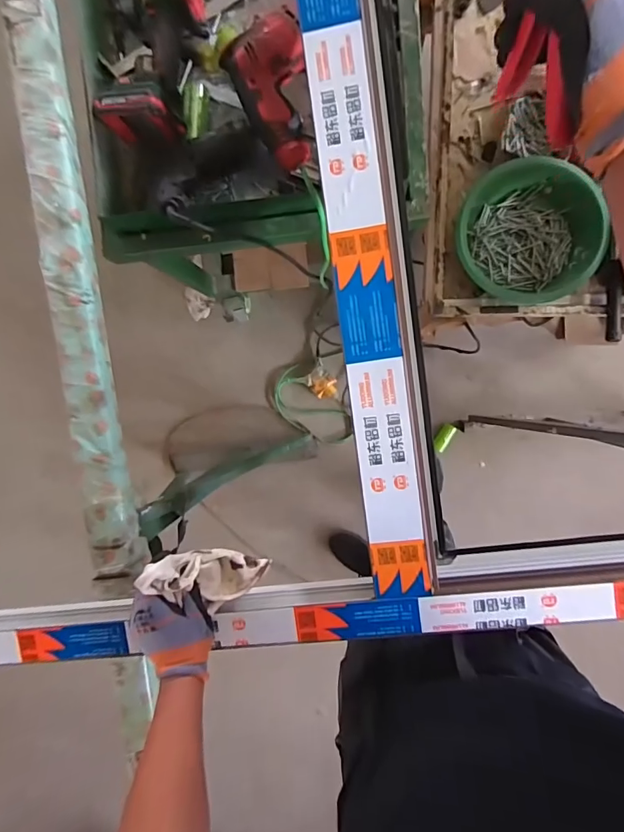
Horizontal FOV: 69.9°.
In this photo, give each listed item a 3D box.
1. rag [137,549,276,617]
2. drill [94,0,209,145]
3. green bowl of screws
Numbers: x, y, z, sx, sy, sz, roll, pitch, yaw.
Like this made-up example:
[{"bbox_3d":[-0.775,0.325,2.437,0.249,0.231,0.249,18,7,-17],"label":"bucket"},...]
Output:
[{"bbox_3d":[-0.140,0.201,0.559,0.044,0.164,0.070,32,101,47],"label":"rag"},{"bbox_3d":[-0.242,-0.532,0.668,0.131,0.079,0.223,9,83,5],"label":"drill"},{"bbox_3d":[0.336,-0.287,0.724,0.195,0.070,0.179,1,95,6],"label":"green bowl of screws"}]

